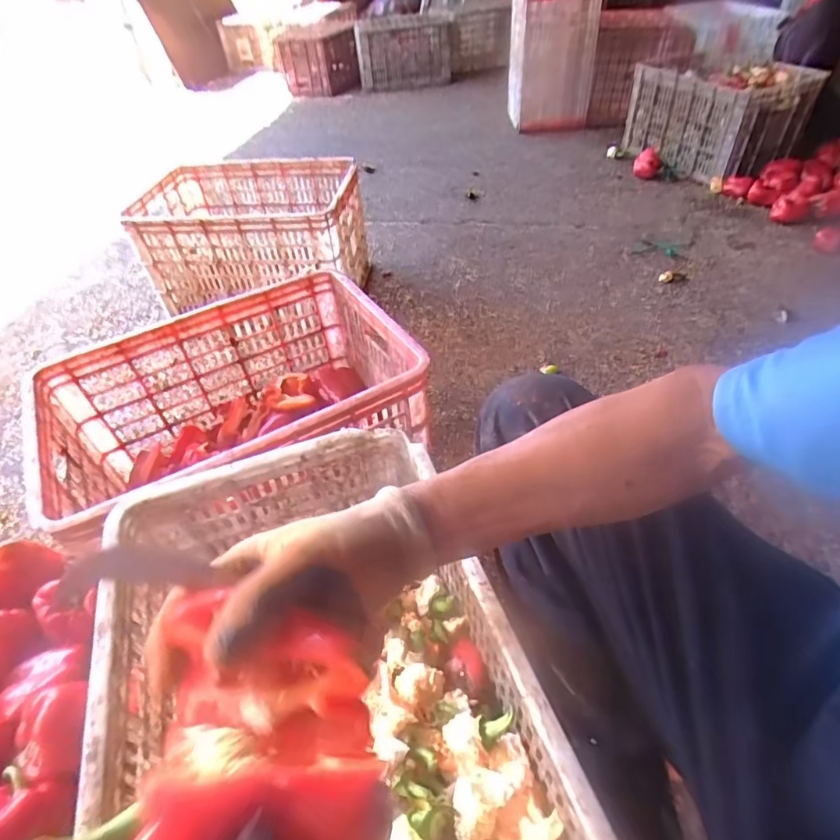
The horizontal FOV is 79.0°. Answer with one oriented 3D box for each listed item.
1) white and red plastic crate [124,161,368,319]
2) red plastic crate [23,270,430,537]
[{"bbox_3d":[-0.369,-0.423,1.157,0.474,0.220,0.243,4,46,9],"label":"white and red plastic crate"},{"bbox_3d":[-0.266,0.005,0.787,0.505,0.225,0.331,-21,47,-16],"label":"red plastic crate"}]

